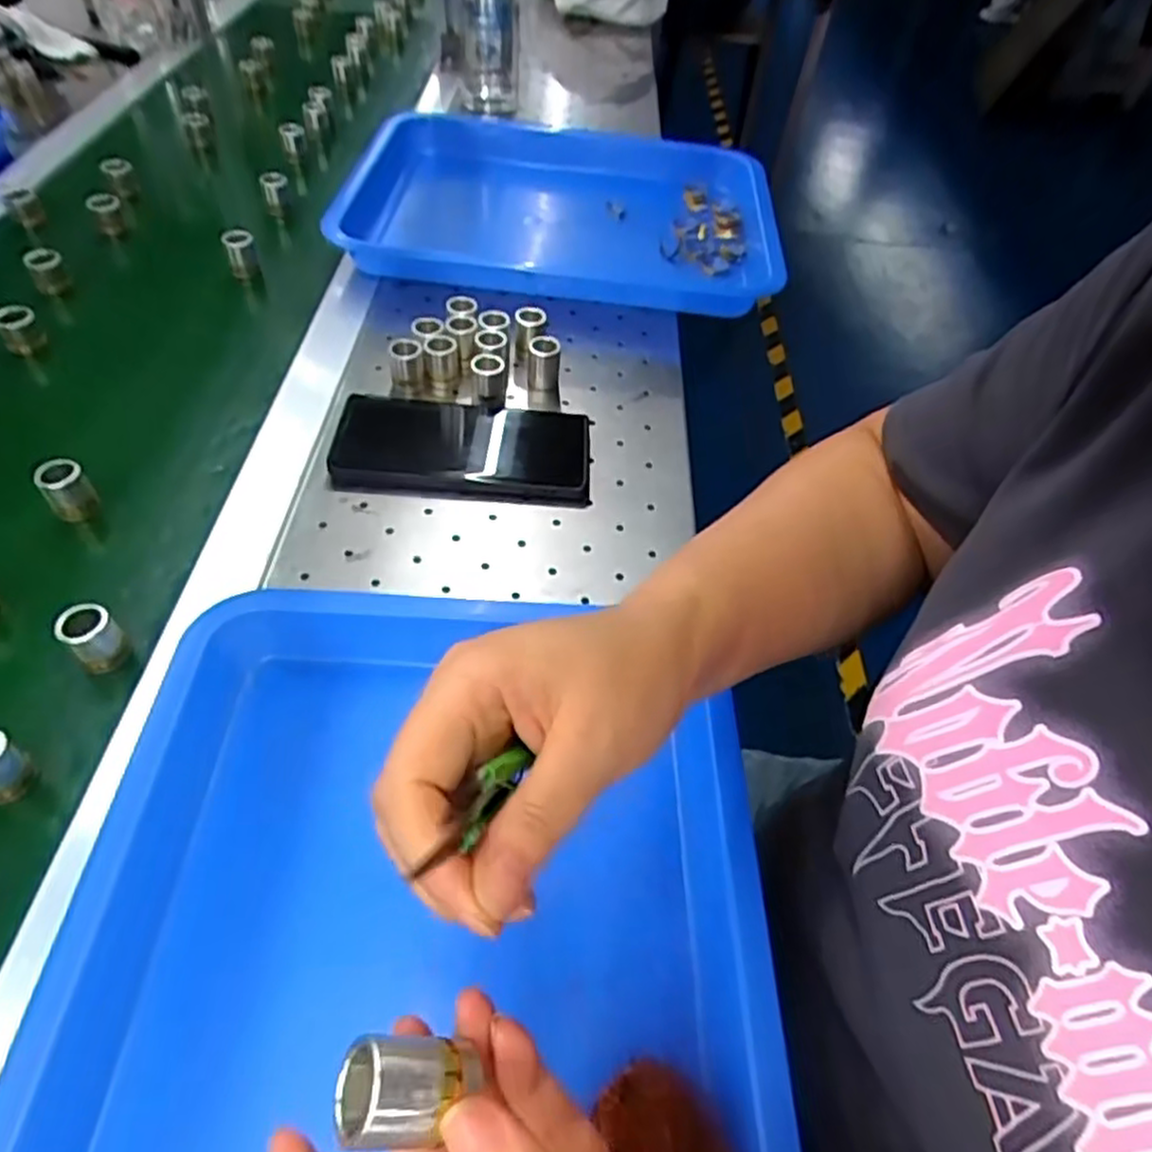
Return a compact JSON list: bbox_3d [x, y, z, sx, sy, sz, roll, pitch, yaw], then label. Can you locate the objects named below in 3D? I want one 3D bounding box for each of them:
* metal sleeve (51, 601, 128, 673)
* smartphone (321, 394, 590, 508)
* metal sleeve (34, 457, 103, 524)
[{"bbox_3d":[-0.239,0.032,0.373,0.023,0.038,0.019,-36,62,-29],"label":"metal sleeve"},{"bbox_3d":[-0.074,-0.086,0.490,0.163,0.017,0.078,4,51,-2],"label":"smartphone"},{"bbox_3d":[-0.295,-0.050,0.434,0.024,0.031,0.021,-35,62,-28],"label":"metal sleeve"}]

